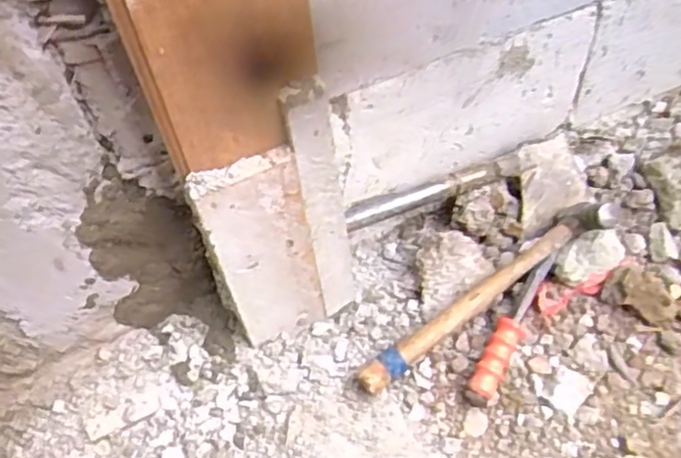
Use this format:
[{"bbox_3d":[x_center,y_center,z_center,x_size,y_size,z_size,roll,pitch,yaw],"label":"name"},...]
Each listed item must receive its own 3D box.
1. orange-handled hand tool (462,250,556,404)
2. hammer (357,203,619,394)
[{"bbox_3d":[0.191,0.111,0.743,0.029,0.027,0.186,26,75,20],"label":"orange-handled hand tool"},{"bbox_3d":[0.156,0.072,0.735,0.335,0.068,0.061,-36,59,-6],"label":"hammer"}]

